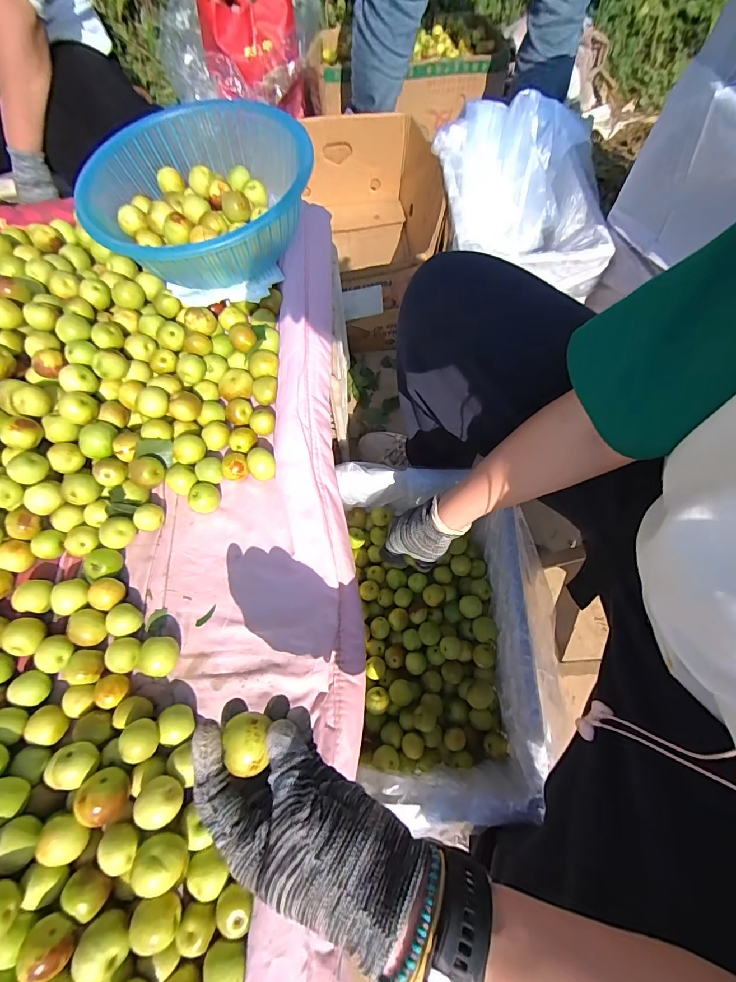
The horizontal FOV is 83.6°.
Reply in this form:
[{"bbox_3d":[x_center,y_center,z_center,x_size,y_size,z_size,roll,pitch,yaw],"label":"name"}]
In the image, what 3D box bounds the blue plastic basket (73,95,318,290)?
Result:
[{"bbox_3d":[-0.215,-0.360,0.514,0.261,0.088,0.269,1,68,2],"label":"blue plastic basket"}]

